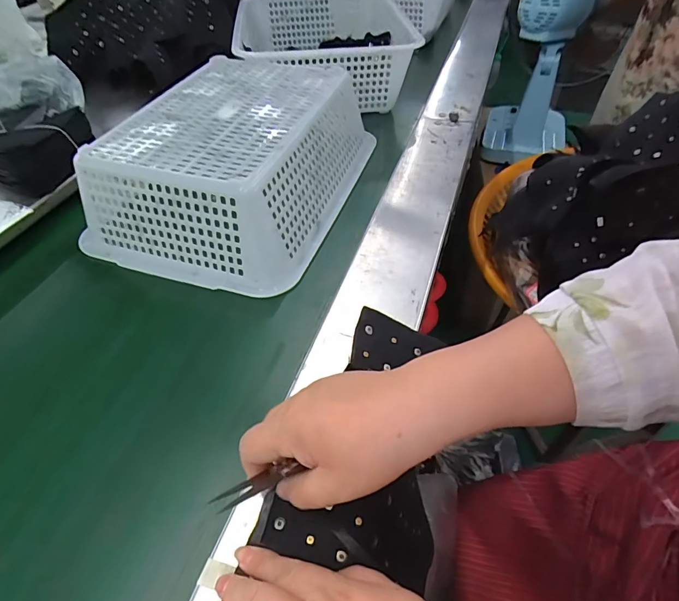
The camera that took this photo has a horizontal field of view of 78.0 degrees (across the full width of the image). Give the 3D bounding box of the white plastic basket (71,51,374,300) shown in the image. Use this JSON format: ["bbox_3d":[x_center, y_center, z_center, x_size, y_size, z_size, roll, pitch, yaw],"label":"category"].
[{"bbox_3d":[-0.130,-0.193,0.561,0.269,0.119,0.363,13,50,13],"label":"white plastic basket"}]

